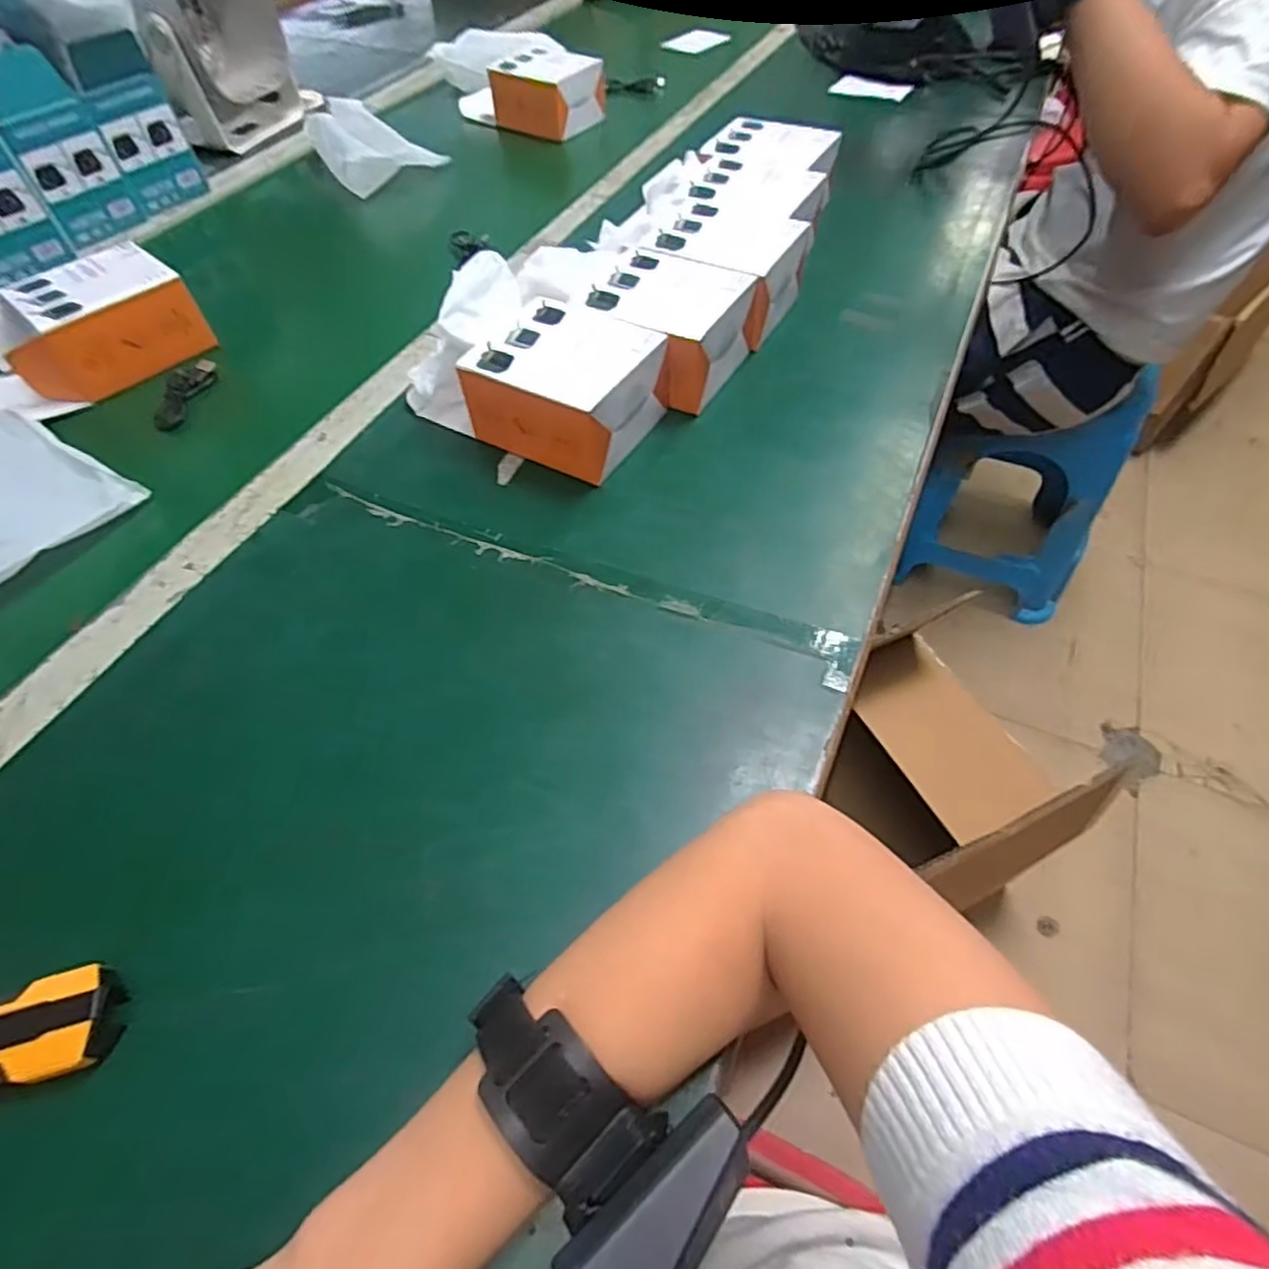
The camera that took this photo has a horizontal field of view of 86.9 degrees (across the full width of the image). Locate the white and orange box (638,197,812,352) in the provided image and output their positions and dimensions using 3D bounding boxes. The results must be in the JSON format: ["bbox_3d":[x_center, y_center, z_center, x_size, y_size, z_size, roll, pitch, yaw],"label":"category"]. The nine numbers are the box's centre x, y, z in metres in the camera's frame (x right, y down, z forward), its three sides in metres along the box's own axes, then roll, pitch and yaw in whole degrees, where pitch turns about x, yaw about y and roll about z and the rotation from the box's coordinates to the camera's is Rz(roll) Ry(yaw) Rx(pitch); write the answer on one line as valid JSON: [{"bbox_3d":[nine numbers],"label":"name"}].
[{"bbox_3d":[0.073,-0.303,0.567,0.114,0.069,0.113,25,58,18],"label":"white and orange box"}]

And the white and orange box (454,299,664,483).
[{"bbox_3d":[-0.050,-0.172,0.476,0.111,0.067,0.103,26,59,19],"label":"white and orange box"}]

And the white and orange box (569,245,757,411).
[{"bbox_3d":[0.024,-0.232,0.517,0.103,0.065,0.103,25,58,18],"label":"white and orange box"}]

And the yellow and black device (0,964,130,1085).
[{"bbox_3d":[-0.252,0.164,0.271,0.079,0.024,0.037,-13,55,-8],"label":"yellow and black device"}]

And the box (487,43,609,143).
[{"bbox_3d":[-0.110,-0.706,0.871,0.120,0.063,0.105,26,59,19],"label":"box"}]

